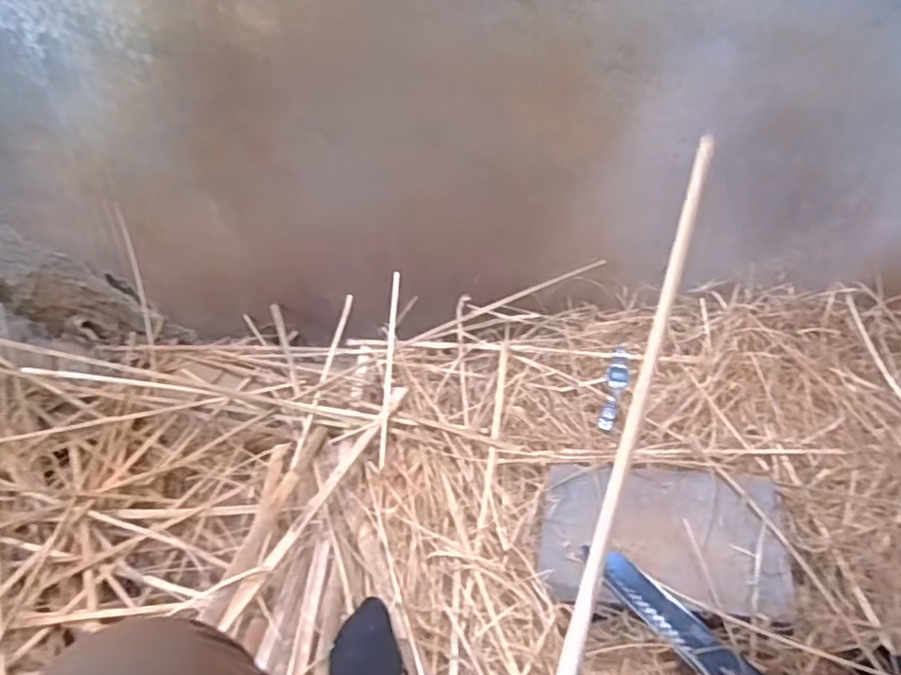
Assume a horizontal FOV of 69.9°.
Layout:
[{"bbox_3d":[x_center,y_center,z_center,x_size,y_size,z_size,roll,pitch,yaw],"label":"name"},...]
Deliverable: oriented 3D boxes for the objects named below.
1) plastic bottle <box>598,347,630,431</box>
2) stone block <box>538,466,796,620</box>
[{"bbox_3d":[0.248,0.072,0.966,0.029,0.026,0.136,10,62,18],"label":"plastic bottle"},{"bbox_3d":[0.253,0.244,0.783,0.282,0.071,0.189,8,43,16],"label":"stone block"}]

